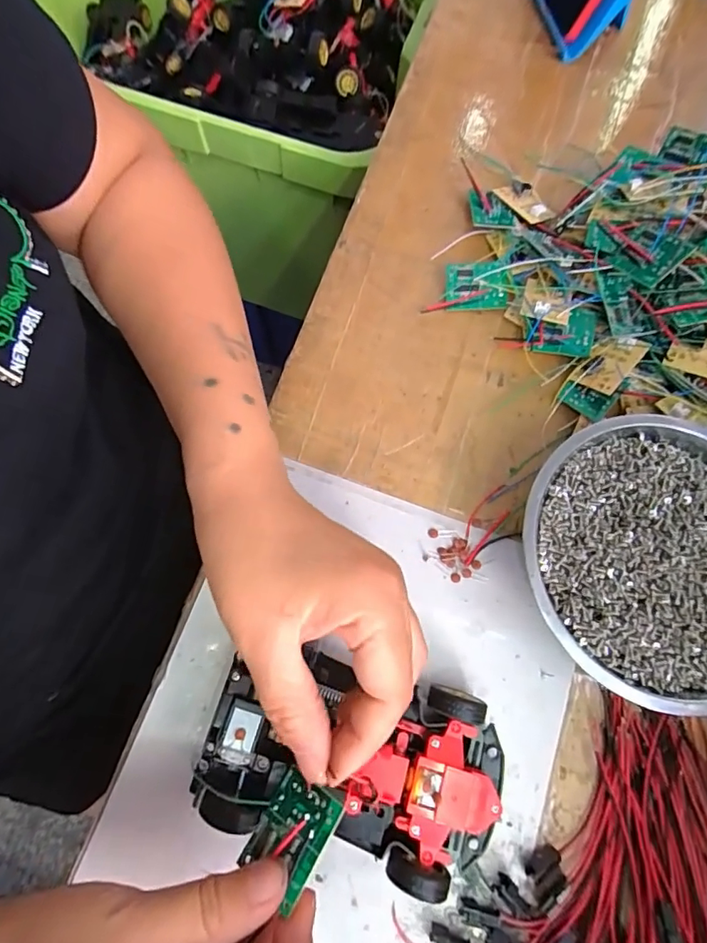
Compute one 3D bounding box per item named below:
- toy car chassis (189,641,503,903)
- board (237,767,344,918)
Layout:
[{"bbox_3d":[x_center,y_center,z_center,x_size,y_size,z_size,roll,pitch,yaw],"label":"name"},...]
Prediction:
[{"bbox_3d":[0.000,0.141,0.242,0.145,0.035,0.085,15,74,4],"label":"toy car chassis"},{"bbox_3d":[-0.024,0.142,0.195,0.028,0.004,0.038,18,62,33],"label":"board"}]

